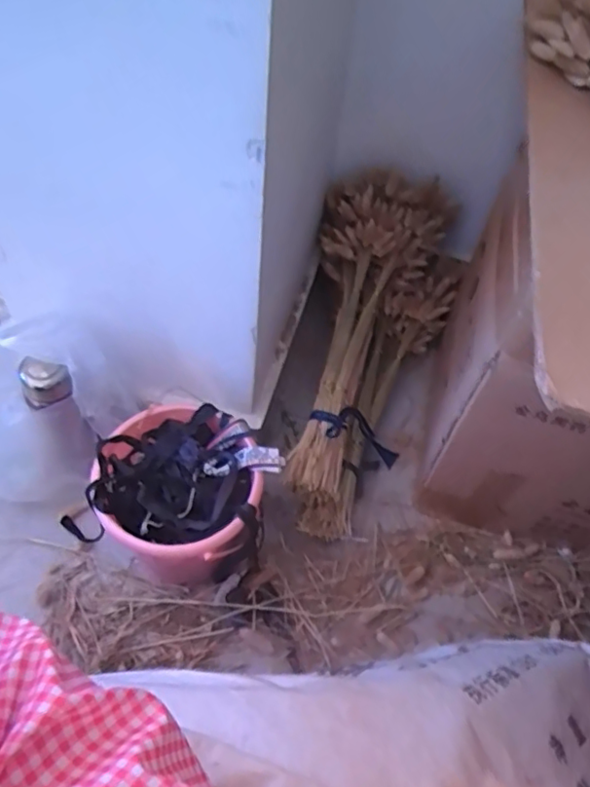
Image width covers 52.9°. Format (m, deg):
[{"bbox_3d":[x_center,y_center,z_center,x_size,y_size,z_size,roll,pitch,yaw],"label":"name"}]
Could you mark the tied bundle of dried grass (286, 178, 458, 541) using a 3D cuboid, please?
[{"bbox_3d":[0.113,-0.058,1.019,0.265,0.233,0.614,15,67,6],"label":"tied bundle of dried grass"}]

